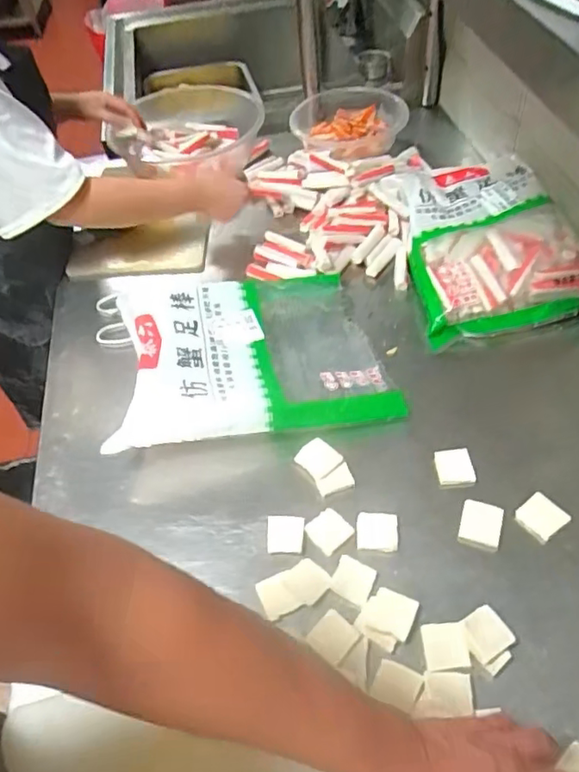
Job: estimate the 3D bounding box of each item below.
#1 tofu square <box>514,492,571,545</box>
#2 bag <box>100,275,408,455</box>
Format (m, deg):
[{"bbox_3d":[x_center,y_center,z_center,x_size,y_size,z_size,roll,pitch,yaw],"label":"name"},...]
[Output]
[{"bbox_3d":[0.279,0.145,0.658,0.043,0.011,0.044,-32,55,-19],"label":"tofu square"},{"bbox_3d":[-0.057,-0.053,0.792,0.351,0.091,0.272,-10,51,-2],"label":"bag"}]

